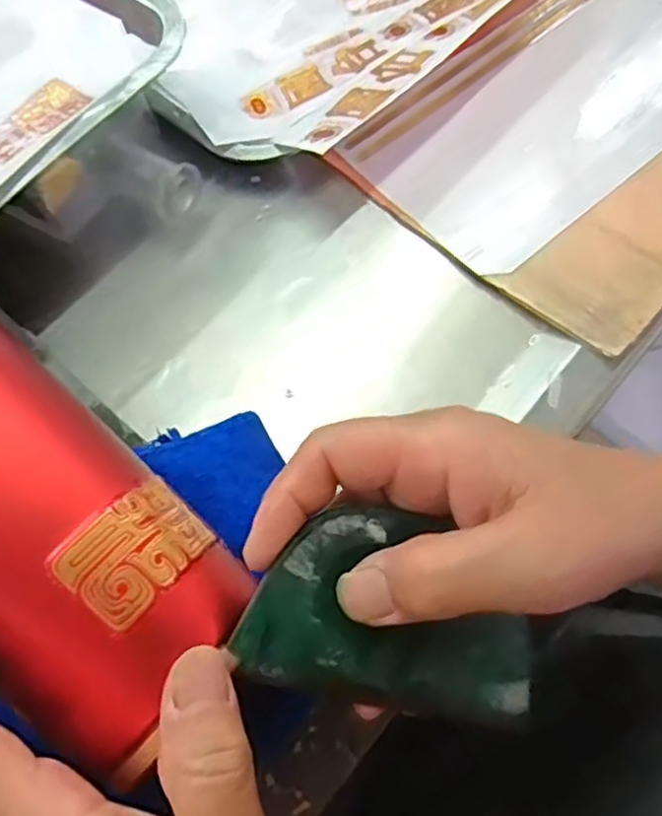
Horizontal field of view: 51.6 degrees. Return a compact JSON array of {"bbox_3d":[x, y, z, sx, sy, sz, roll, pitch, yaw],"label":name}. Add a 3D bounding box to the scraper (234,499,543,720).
[{"bbox_3d":[0.022,0.062,0.210,0.092,0.004,0.055,18,85,-11],"label":"scraper"}]

